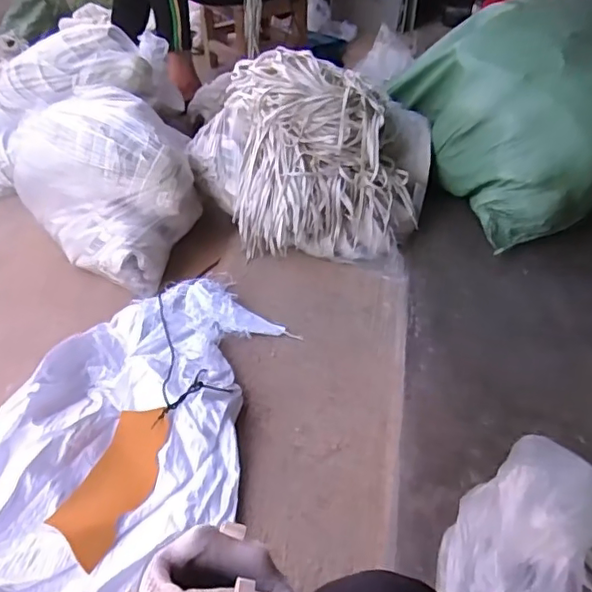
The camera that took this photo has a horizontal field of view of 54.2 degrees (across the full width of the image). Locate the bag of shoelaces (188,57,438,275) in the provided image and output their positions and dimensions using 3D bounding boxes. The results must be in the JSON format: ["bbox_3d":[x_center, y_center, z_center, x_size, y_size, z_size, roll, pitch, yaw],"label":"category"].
[{"bbox_3d":[0.028,-0.317,1.310,0.538,0.326,0.430,10,44,9],"label":"bag of shoelaces"}]

